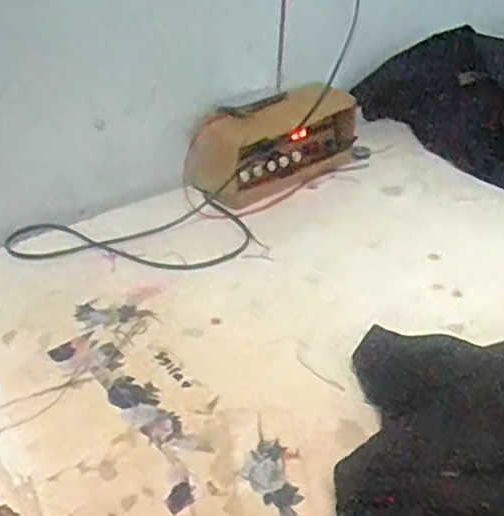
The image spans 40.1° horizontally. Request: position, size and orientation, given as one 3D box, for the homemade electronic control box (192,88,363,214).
[{"bbox_3d":[0.033,-0.128,0.759,0.208,0.089,0.062,-23,40,-29],"label":"homemade electronic control box"}]

